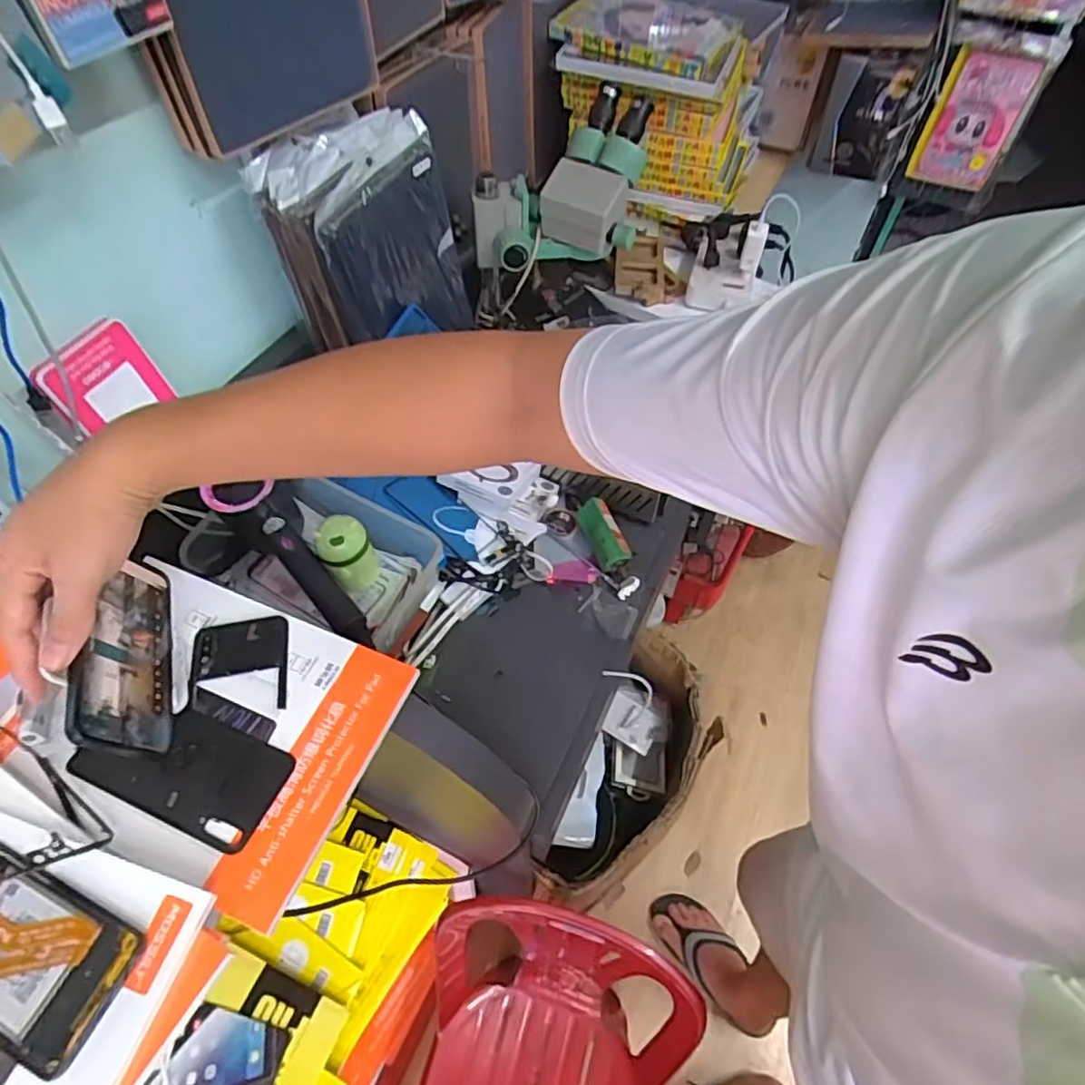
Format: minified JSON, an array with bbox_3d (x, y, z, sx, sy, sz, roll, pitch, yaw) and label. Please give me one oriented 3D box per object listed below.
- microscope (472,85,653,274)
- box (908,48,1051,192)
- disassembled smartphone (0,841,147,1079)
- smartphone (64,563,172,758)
[{"bbox_3d":[0.025,-0.532,0.978,0.258,0.185,0.175,-2,54,-2],"label":"microscope"},{"bbox_3d":[0.798,-0.776,1.199,0.145,0.213,0.055,16,55,11],"label":"box"},{"bbox_3d":[-0.316,0.236,0.371,0.153,0.010,0.087,19,56,13],"label":"disassembled smartphone"},{"bbox_3d":[-0.294,0.076,0.457,0.006,0.073,0.149,-28,56,8],"label":"smartphone"}]

